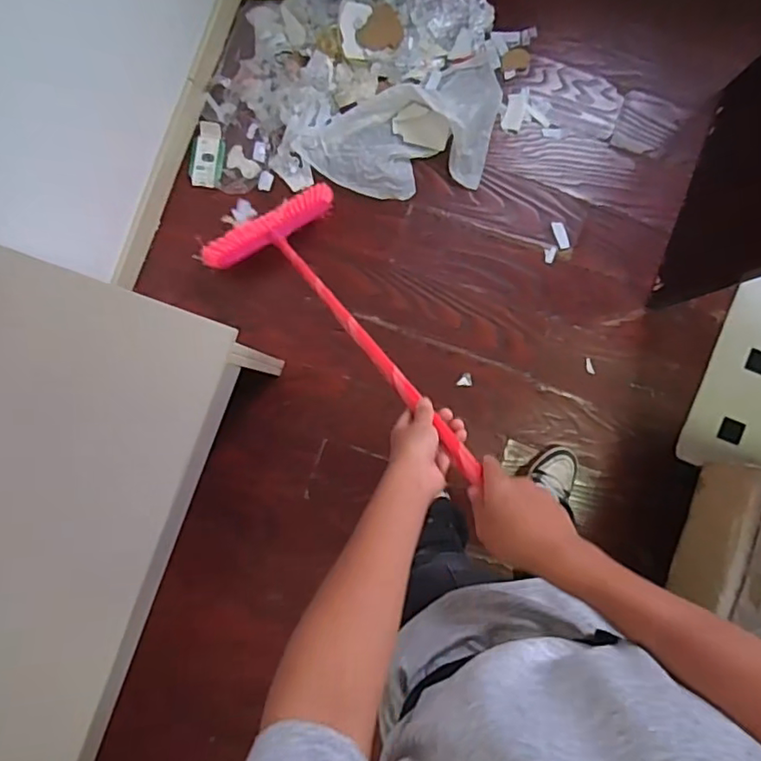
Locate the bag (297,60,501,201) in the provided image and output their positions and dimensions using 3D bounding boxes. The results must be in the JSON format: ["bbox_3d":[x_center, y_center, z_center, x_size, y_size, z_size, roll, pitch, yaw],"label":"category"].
[{"bbox_3d":[0.063,-0.559,1.322,0.497,0.074,0.275,-18,88,0],"label":"bag"}]

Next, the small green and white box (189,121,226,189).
[{"bbox_3d":[-0.416,-0.542,1.375,0.083,0.016,0.160,4,88,1],"label":"small green and white box"}]

